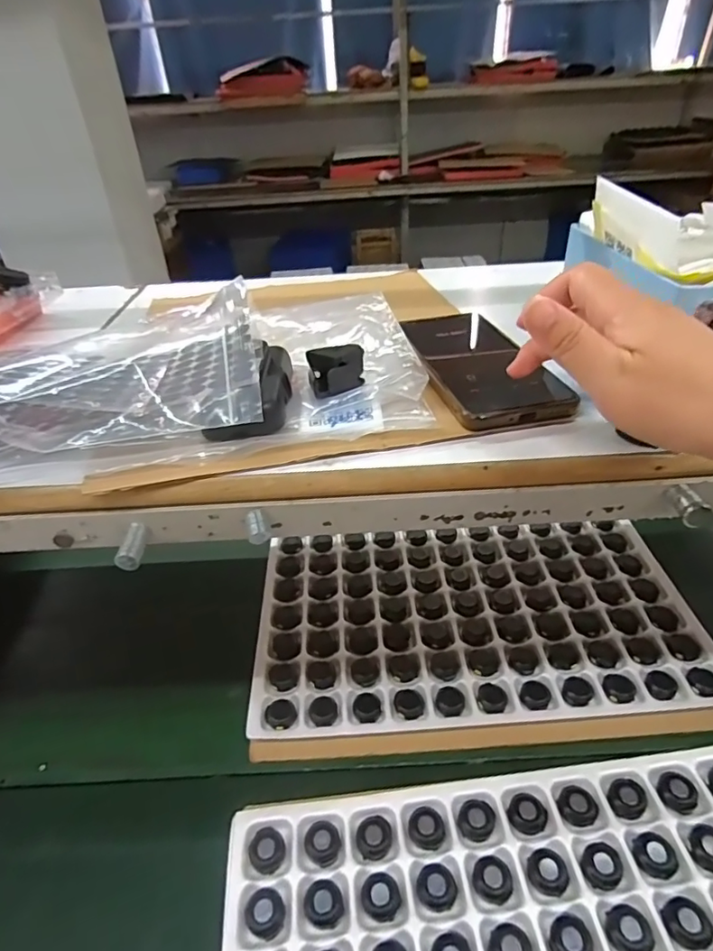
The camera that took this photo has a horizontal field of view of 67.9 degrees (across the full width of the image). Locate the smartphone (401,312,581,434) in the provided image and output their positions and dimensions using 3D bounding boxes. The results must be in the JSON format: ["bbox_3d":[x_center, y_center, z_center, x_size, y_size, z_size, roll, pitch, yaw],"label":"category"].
[{"bbox_3d":[0.086,-0.083,0.381,0.077,0.015,0.171,-9,37,-8],"label":"smartphone"}]

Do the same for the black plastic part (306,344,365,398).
[{"bbox_3d":[-0.013,-0.074,0.368,0.039,0.020,0.042,-9,37,-7],"label":"black plastic part"}]

